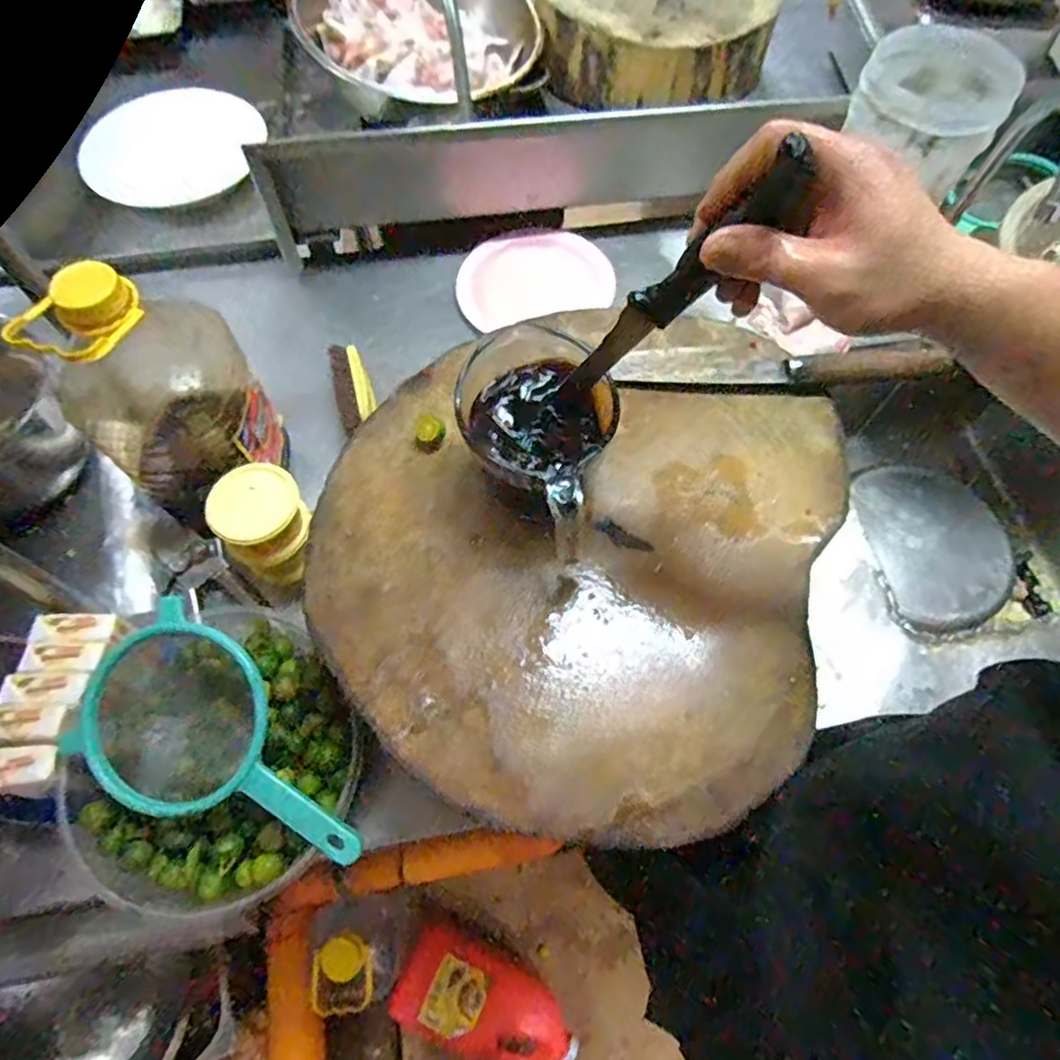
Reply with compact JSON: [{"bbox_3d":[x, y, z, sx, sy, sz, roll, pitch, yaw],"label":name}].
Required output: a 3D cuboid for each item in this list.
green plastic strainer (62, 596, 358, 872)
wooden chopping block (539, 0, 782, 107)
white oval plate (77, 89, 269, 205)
[{"bbox_3d":[-0.236,0.177,0.519,0.254,0.073,0.139,30,88,7],"label":"green plastic strainer"},{"bbox_3d":[0.202,-0.820,1.013,0.355,0.100,0.298,14,65,5],"label":"wooden chopping block"},{"bbox_3d":[-0.523,-0.565,0.925,0.240,0.024,0.210,1,72,-3],"label":"white oval plate"}]

